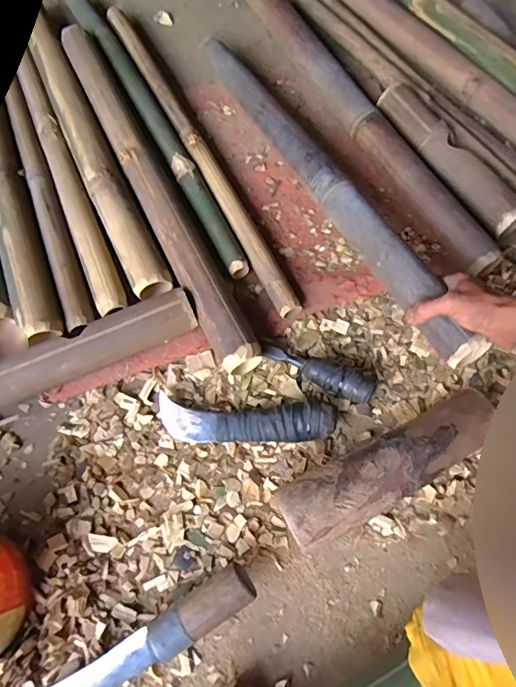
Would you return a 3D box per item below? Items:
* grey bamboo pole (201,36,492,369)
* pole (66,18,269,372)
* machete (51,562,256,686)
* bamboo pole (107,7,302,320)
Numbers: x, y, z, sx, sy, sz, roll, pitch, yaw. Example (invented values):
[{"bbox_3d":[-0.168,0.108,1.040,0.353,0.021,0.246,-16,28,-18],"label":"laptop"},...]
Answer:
[{"bbox_3d":[0.074,-0.229,0.628,0.051,0.044,0.630,-27,65,-10],"label":"grey bamboo pole"},{"bbox_3d":[-0.155,-0.238,0.672,0.059,0.061,0.647,-25,71,-10],"label":"pole"},{"bbox_3d":[-0.150,0.320,0.462,0.320,0.054,0.043,-27,71,-11],"label":"machete"},{"bbox_3d":[-0.098,-0.299,0.700,0.031,0.034,0.629,-26,71,-10],"label":"bamboo pole"}]

